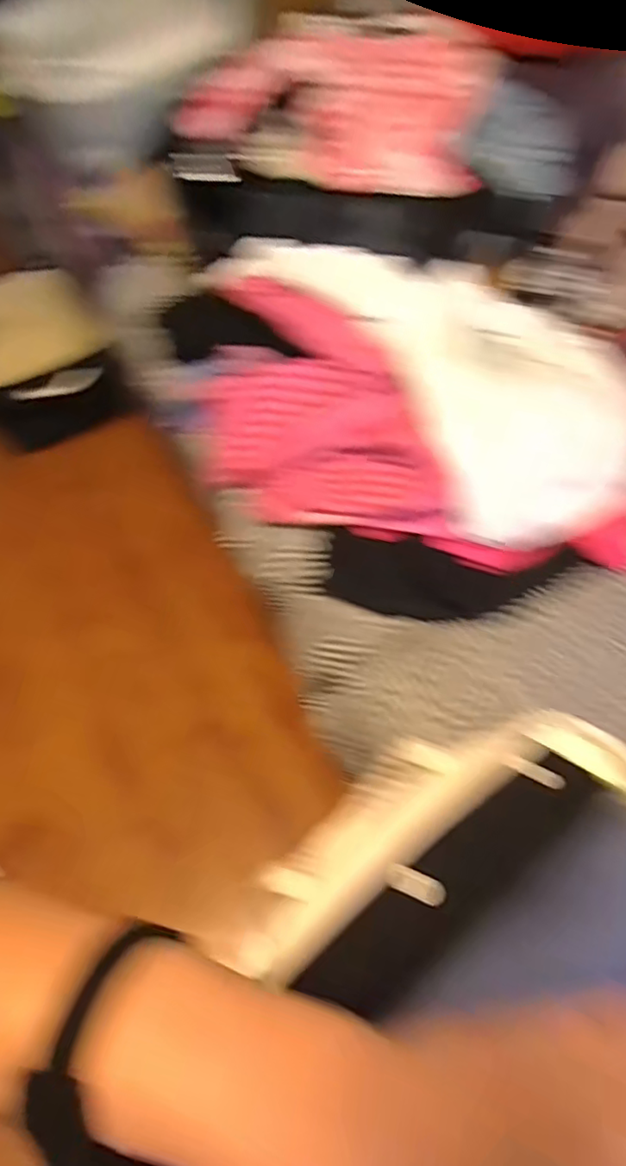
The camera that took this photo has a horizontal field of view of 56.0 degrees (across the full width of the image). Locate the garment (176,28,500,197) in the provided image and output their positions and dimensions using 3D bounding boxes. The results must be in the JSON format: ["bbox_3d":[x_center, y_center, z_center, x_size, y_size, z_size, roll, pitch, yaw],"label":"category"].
[{"bbox_3d":[0.049,-0.816,1.019,0.526,0.160,0.284,35,60,21],"label":"garment"}]

